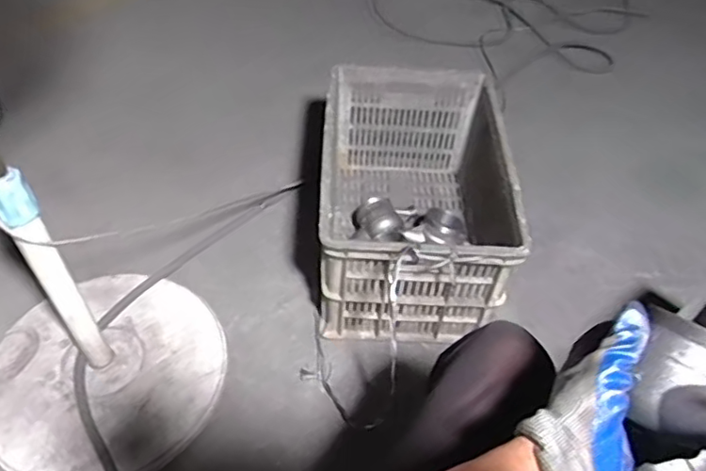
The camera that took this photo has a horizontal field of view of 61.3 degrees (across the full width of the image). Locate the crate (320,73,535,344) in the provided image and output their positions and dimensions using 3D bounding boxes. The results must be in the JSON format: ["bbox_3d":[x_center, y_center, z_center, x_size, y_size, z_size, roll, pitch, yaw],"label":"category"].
[{"bbox_3d":[0.116,-0.068,1.193,0.354,0.301,0.512,2,48,-3],"label":"crate"}]

